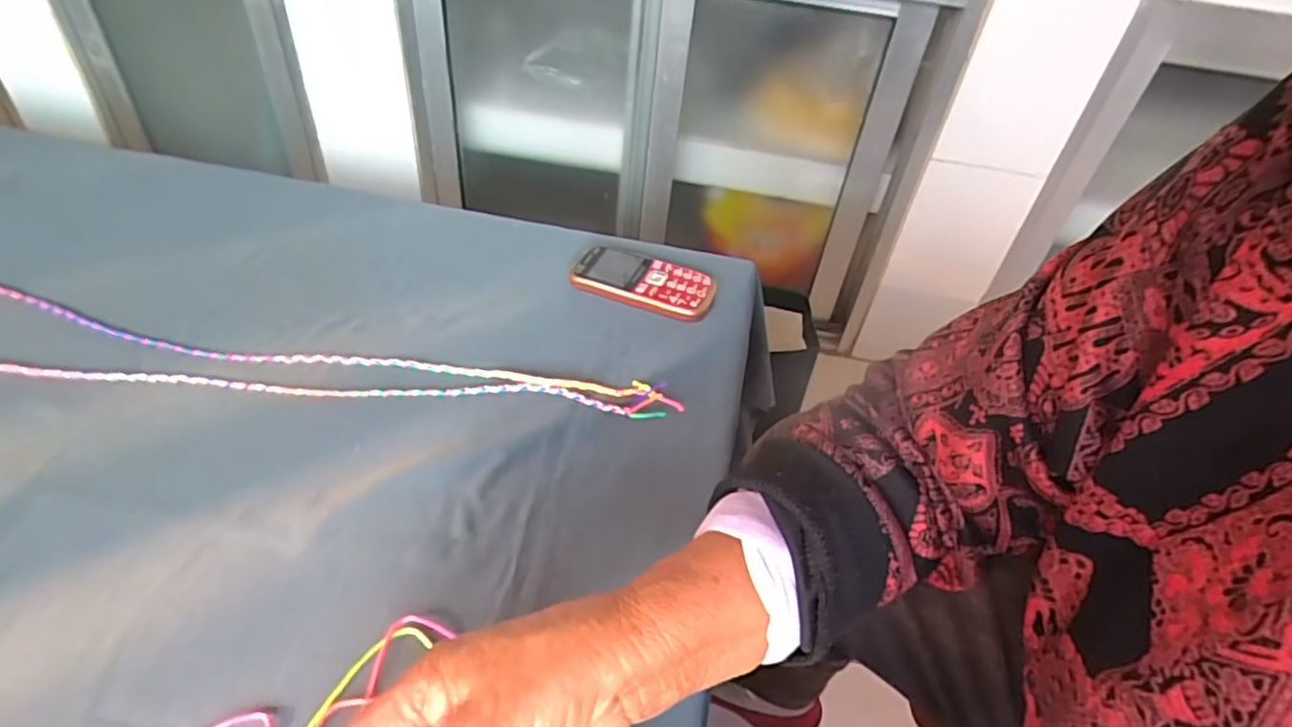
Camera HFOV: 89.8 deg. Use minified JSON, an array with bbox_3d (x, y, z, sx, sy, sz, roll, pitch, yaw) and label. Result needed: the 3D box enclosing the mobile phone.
[{"bbox_3d":[-0.002,-0.077,0.594,0.129,0.010,0.069,21,45,16],"label":"mobile phone"}]

